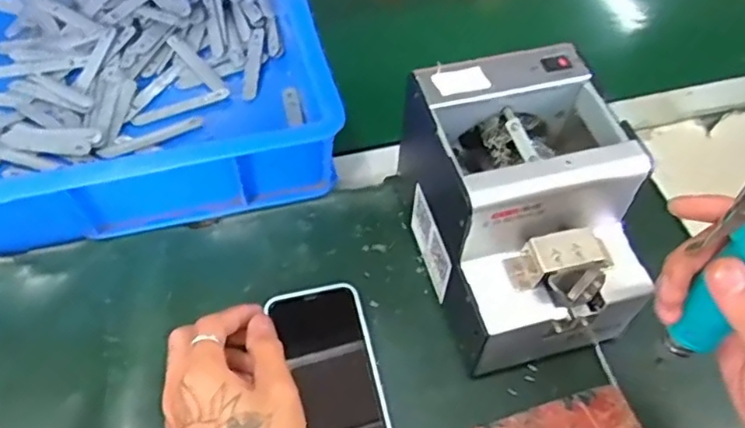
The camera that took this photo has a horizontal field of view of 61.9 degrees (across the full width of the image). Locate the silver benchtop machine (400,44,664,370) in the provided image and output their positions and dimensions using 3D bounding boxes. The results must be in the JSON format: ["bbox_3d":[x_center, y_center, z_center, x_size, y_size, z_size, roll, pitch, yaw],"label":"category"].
[{"bbox_3d":[0.110,-0.001,0.457,0.130,0.153,0.173,-14,55,-10],"label":"silver benchtop machine"}]

